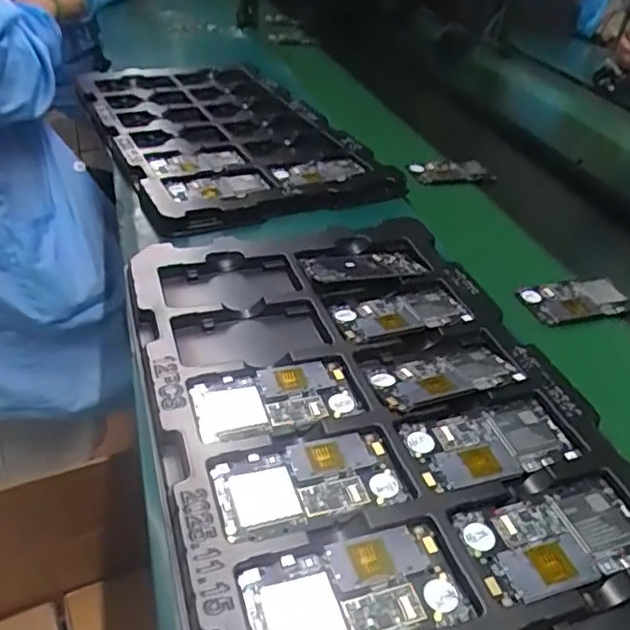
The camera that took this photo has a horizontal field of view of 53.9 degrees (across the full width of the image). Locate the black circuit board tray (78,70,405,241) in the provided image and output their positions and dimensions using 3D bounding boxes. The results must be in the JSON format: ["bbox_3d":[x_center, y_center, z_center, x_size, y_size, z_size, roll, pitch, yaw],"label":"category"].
[{"bbox_3d":[-0.176,-0.324,1.031,0.347,0.048,0.736,-13,38,-21],"label":"black circuit board tray"}]

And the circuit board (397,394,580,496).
[{"bbox_3d":[0.132,0.097,0.469,0.125,0.008,0.064,-7,39,-17],"label":"circuit board"}]

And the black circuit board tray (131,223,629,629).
[{"bbox_3d":[0.055,0.084,0.472,0.327,0.022,0.552,-8,39,-18],"label":"black circuit board tray"}]

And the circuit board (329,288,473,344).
[{"bbox_3d":[0.082,-0.003,0.588,0.126,0.008,0.061,-8,39,-18],"label":"circuit board"}]

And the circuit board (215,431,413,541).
[{"bbox_3d":[-0.003,0.114,0.427,0.129,0.009,0.067,-8,39,-19],"label":"circuit board"}]

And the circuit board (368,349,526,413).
[{"bbox_3d":[0.108,0.049,0.522,0.121,0.007,0.056,-10,40,-20],"label":"circuit board"}]

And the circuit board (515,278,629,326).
[{"bbox_3d":[0.283,-0.018,0.673,0.126,0.010,0.063,-8,39,-19],"label":"circuit board"}]

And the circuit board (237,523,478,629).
[{"bbox_3d":[0.024,0.165,0.366,0.127,0.004,0.068,-9,39,-19],"label":"circuit board"}]

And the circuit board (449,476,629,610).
[{"bbox_3d":[0.159,0.145,0.405,0.122,0.007,0.066,-7,39,-17],"label":"circuit board"}]

